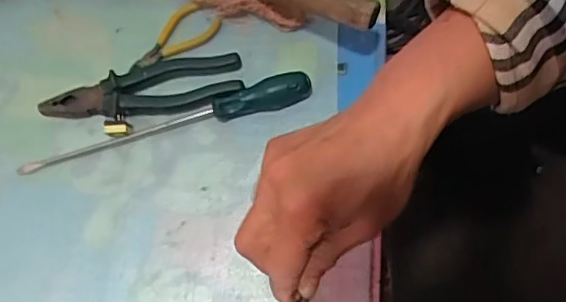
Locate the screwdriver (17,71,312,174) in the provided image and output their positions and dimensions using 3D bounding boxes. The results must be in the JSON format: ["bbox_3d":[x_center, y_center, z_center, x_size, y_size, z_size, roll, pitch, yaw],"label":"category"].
[{"bbox_3d":[-0.111,-0.027,0.550,0.278,0.023,0.026,-15,71,-3],"label":"screwdriver"}]

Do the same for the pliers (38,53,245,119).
[{"bbox_3d":[-0.135,-0.059,0.566,0.187,0.016,0.056,-10,71,-2],"label":"pliers"}]

